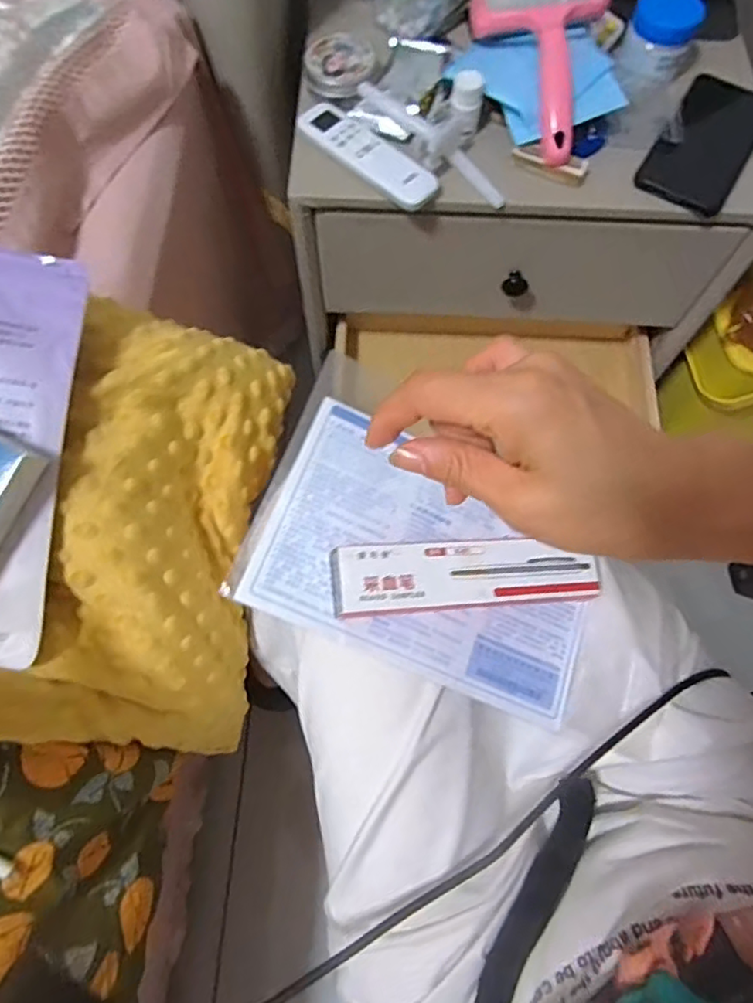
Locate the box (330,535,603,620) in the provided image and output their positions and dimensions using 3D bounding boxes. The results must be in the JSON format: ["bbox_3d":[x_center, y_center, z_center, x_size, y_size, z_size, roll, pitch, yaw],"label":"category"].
[{"bbox_3d":[0.057,0.042,0.358,0.168,0.018,0.042,1,68,-16],"label":"box"}]

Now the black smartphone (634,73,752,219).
[{"bbox_3d":[0.301,-0.327,0.549,0.077,0.012,0.157,30,71,10],"label":"black smartphone"}]

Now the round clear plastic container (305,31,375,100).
[{"bbox_3d":[-0.033,-0.404,0.561,0.064,0.019,0.063,0,69,-1],"label":"round clear plastic container"}]

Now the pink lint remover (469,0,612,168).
[{"bbox_3d":[0.142,-0.379,0.519,0.112,0.055,0.159,0,69,-2],"label":"pink lint remover"}]

